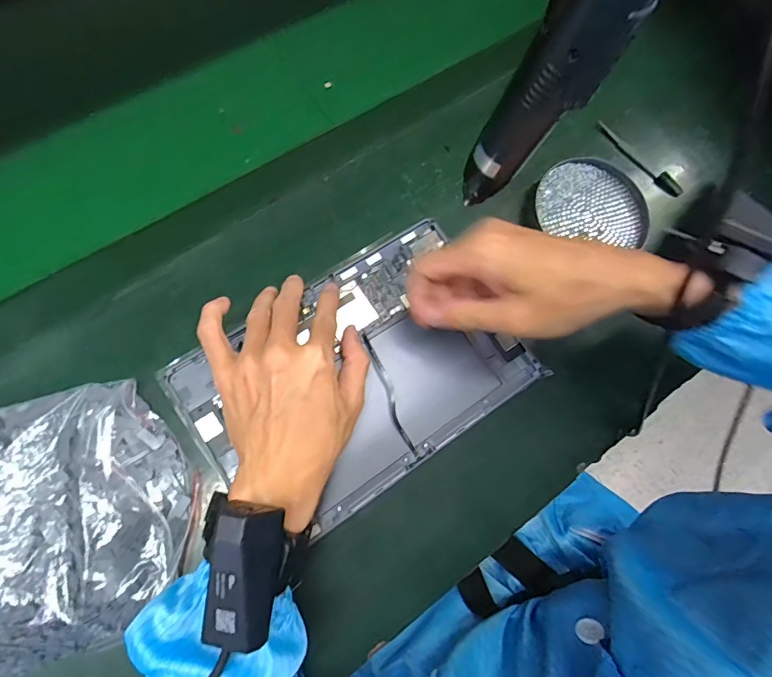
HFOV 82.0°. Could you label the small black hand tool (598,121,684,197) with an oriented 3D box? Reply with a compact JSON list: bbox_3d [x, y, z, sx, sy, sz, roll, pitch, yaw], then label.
[{"bbox_3d":[0.263,-0.188,0.462,0.015,0.016,0.109,-41,82,-14],"label":"small black hand tool"}]

